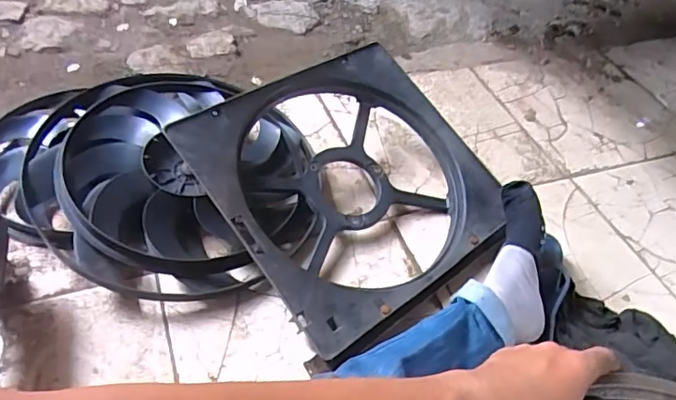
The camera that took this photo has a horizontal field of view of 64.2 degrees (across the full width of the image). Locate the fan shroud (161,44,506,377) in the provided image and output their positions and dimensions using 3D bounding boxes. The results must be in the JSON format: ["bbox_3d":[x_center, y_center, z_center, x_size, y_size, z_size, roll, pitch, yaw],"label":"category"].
[{"bbox_3d":[0.027,-0.023,0.925,0.468,0.089,0.449,-30,77,-29],"label":"fan shroud"}]

